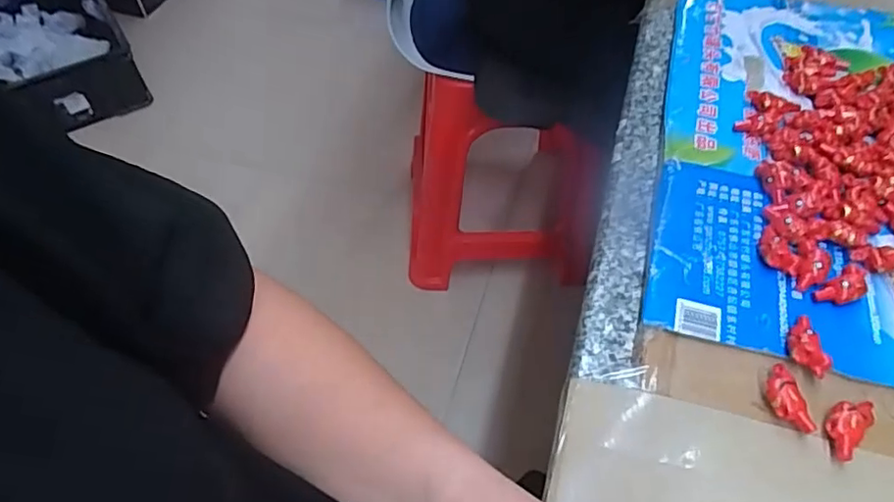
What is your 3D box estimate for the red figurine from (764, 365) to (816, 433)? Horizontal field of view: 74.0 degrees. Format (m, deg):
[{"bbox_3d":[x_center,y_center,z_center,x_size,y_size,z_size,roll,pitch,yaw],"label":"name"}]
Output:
[{"bbox_3d":[0.184,0.082,0.324,0.018,0.013,0.037,-11,53,-6],"label":"red figurine"}]

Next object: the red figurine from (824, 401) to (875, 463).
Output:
[{"bbox_3d":[0.214,0.093,0.317,0.018,0.013,0.037,35,62,25],"label":"red figurine"}]

